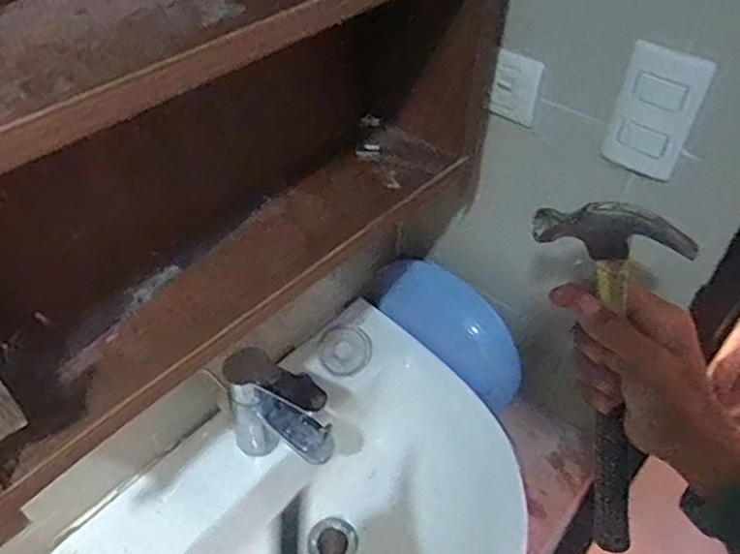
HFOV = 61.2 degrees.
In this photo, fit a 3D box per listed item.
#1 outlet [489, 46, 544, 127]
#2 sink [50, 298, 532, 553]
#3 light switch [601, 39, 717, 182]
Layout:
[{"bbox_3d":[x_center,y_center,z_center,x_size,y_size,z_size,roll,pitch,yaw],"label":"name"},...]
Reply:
[{"bbox_3d":[0.147,-0.190,0.630,0.056,0.070,0.012,34,54,29],"label":"outlet"},{"bbox_3d":[-0.038,0.290,0.728,0.366,0.166,0.465,33,53,29],"label":"sink"},{"bbox_3d":[0.243,-0.139,0.537,0.068,0.117,0.016,35,54,30],"label":"light switch"}]

